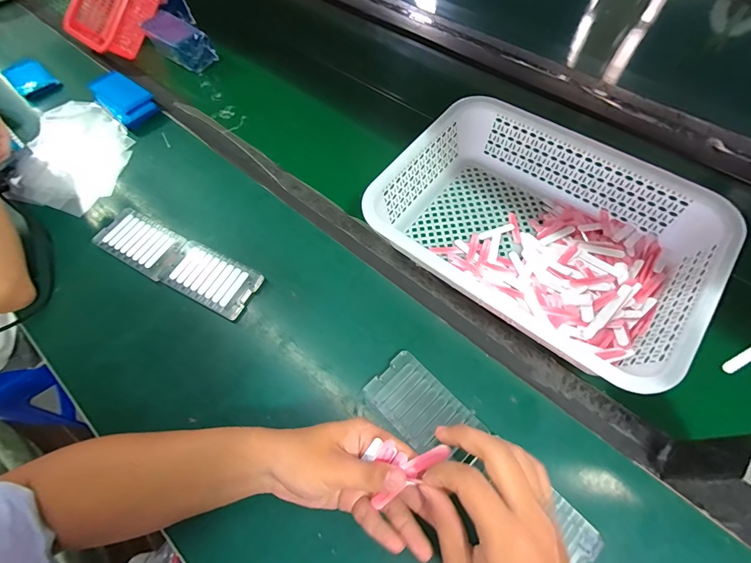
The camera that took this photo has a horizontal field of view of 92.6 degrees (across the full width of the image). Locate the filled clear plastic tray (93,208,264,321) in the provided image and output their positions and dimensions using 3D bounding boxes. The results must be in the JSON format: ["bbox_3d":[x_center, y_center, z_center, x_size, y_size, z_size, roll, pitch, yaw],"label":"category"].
[{"bbox_3d":[-0.266,-0.028,0.476,0.239,0.013,0.067,25,66,14],"label":"filled clear plastic tray"}]

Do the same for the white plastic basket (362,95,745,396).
[{"bbox_3d":[0.197,-0.071,0.441,0.350,0.081,0.247,34,69,18],"label":"white plastic basket"}]

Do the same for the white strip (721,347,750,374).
[{"bbox_3d":[0.406,0.087,0.397,0.052,0.006,0.012,-26,65,-11],"label":"white strip"}]

